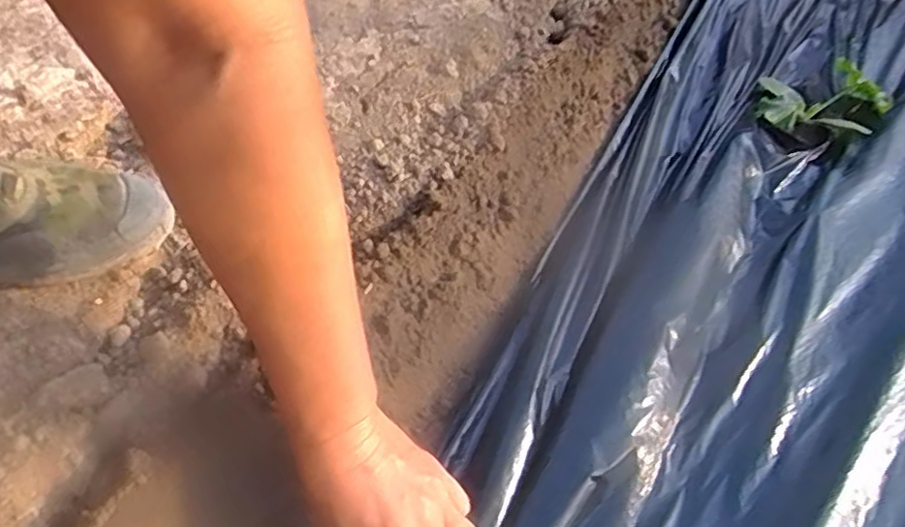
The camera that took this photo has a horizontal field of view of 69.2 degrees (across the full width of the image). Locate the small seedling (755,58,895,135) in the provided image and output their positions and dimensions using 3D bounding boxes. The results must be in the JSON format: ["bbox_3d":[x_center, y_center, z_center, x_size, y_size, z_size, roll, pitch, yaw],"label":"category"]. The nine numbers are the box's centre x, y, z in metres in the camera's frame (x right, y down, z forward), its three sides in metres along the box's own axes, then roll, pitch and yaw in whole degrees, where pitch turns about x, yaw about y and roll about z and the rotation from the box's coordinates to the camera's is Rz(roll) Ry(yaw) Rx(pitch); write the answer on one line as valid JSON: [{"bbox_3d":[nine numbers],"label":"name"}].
[{"bbox_3d":[0.429,-0.193,0.768,0.142,0.050,0.147,32,54,19],"label":"small seedling"}]

